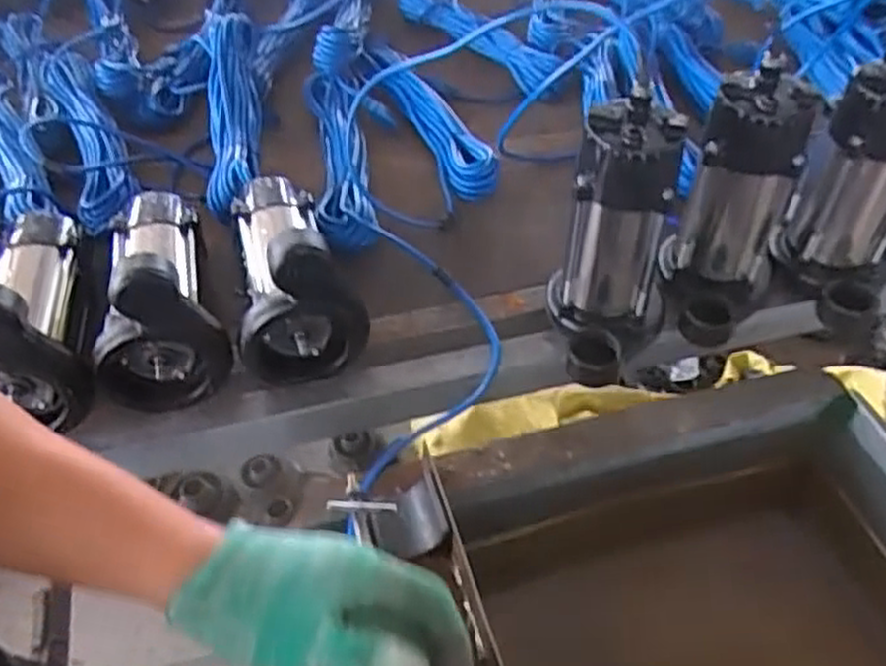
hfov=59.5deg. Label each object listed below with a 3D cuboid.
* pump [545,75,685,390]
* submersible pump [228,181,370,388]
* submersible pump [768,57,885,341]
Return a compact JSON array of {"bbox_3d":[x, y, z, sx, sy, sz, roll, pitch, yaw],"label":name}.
[{"bbox_3d":[0.160,-0.075,0.720,0.113,0.235,0.141,13,49,12],"label":"pump"},{"bbox_3d":[-0.153,-0.087,0.786,0.116,0.157,0.225,-8,48,-7],"label":"submersible pump"},{"bbox_3d":[0.410,-0.129,0.763,0.110,0.231,0.125,17,49,15],"label":"submersible pump"}]

